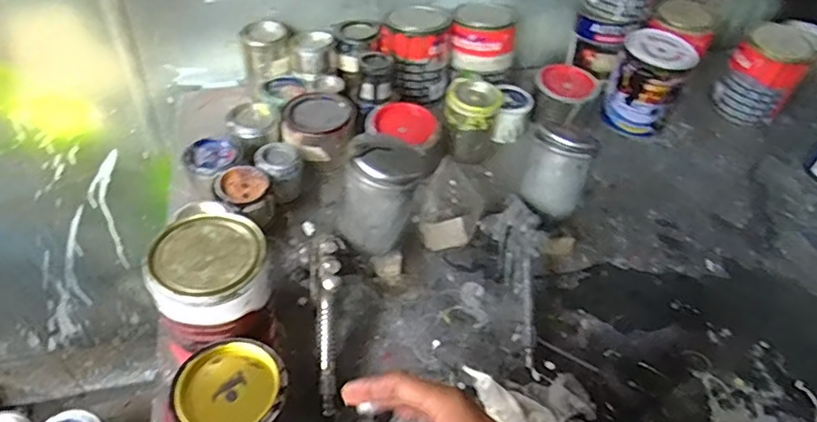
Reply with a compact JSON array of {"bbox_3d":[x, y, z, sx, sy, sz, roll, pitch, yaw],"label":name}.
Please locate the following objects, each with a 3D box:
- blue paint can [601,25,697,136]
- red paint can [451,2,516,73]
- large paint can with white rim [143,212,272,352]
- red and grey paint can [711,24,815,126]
[{"bbox_3d":[0.378,-0.202,0.919,0.108,0.141,0.103,22,47,15],"label":"blue paint can"},{"bbox_3d":[0.121,-0.288,0.948,0.103,0.076,0.112,3,45,-3],"label":"red paint can"},{"bbox_3d":[-0.190,0.082,0.573,0.102,0.119,0.104,3,45,-3],"label":"large paint can with white rim"},{"bbox_3d":[0.587,-0.222,0.955,0.110,0.145,0.103,31,50,23],"label":"red and grey paint can"}]

